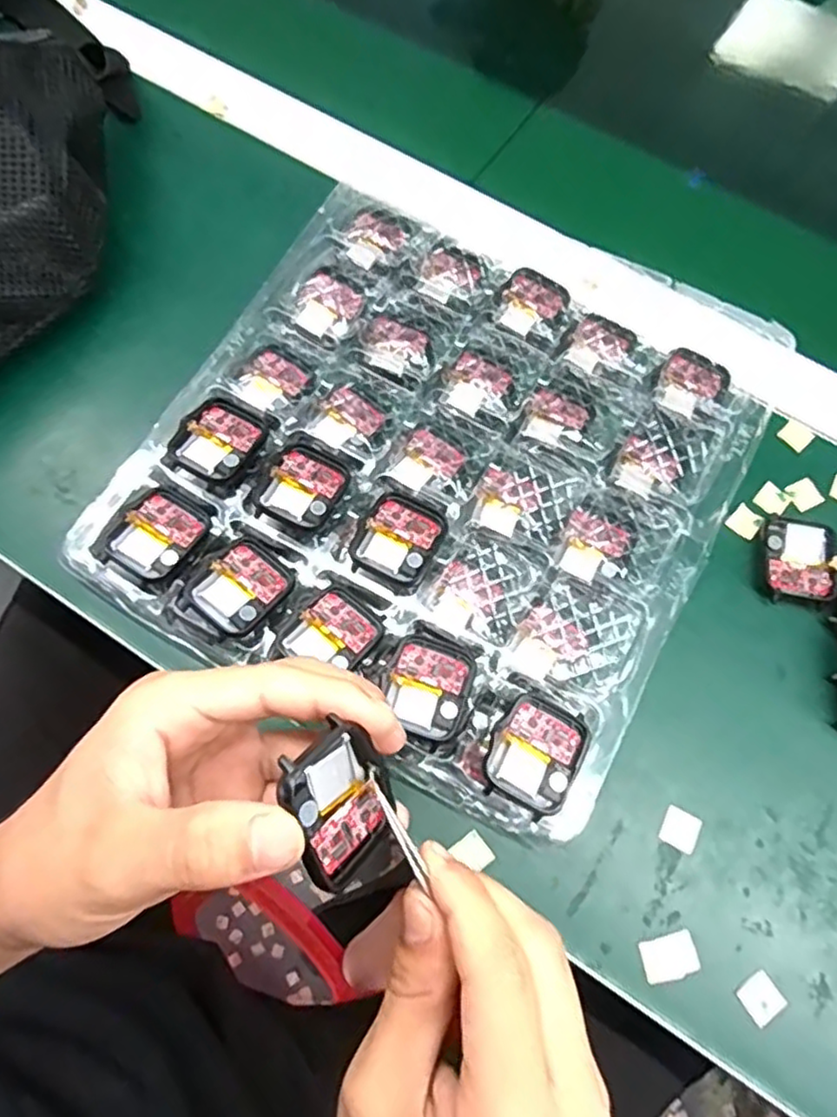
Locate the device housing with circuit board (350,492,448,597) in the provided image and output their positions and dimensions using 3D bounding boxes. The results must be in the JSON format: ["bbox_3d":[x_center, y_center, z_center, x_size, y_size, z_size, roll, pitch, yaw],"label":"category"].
[{"bbox_3d":[-0.009,-0.008,0.321,0.037,0.012,0.044,26,72,7],"label":"device housing with circuit board"}]

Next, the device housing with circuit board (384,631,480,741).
[{"bbox_3d":[0.005,0.058,0.299,0.036,0.015,0.044,16,71,4],"label":"device housing with circuit board"}]

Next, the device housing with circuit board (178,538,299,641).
[{"bbox_3d":[-0.083,0.015,0.312,0.037,0.009,0.045,43,74,12],"label":"device housing with circuit board"}]

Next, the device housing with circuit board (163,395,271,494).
[{"bbox_3d":[-0.098,-0.057,0.333,0.040,0.007,0.046,29,72,8],"label":"device housing with circuit board"}]

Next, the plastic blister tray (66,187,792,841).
[{"bbox_3d":[0.016,-0.057,0.347,0.265,0.030,0.294,28,72,8],"label":"plastic blister tray"}]

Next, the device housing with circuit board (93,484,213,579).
[{"bbox_3d":[-0.124,-0.011,0.316,0.036,0.004,0.045,32,72,9],"label":"device housing with circuit board"}]

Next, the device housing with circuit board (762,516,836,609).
[{"bbox_3d":[0.194,0.001,0.338,0.035,0.011,0.045,11,71,2],"label":"device housing with circuit board"}]

